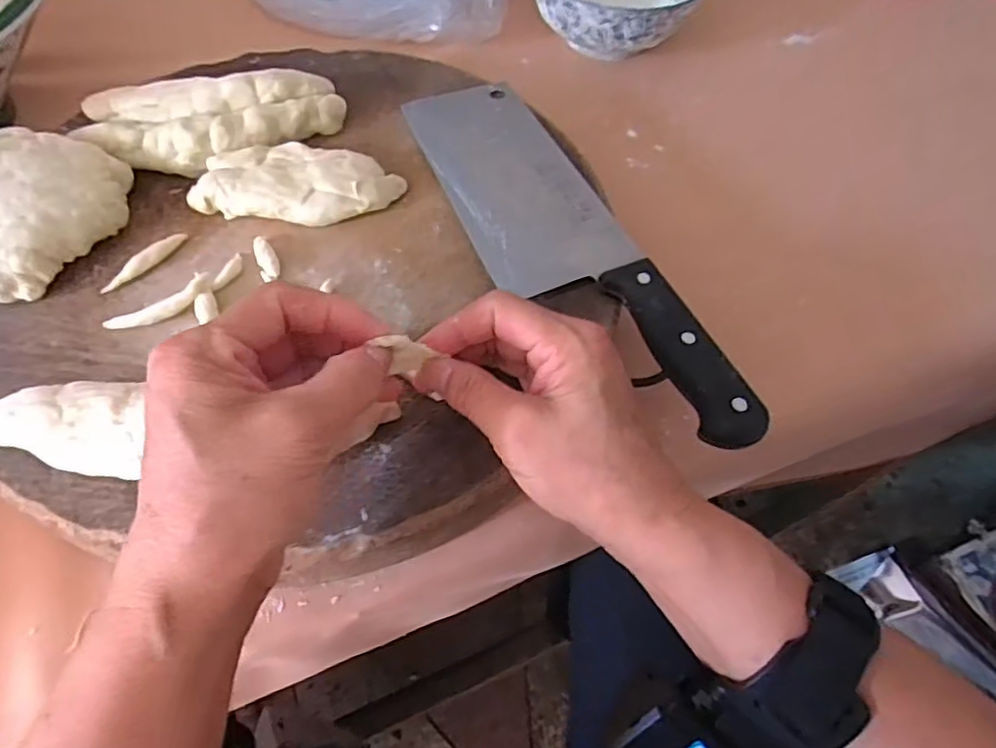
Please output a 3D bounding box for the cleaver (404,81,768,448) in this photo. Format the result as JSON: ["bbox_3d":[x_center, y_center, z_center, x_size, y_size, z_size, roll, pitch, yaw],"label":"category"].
[{"bbox_3d":[0.030,-0.077,0.356,0.081,0.022,0.292,-18,61,-14],"label":"cleaver"}]

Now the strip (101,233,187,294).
[{"bbox_3d":[-0.188,-0.061,0.343,0.010,0.008,0.051,31,61,15],"label":"strip"}]

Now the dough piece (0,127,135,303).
[{"bbox_3d":[-0.254,-0.086,0.338,0.090,0.035,0.098,2,58,-2],"label":"dough piece"}]

